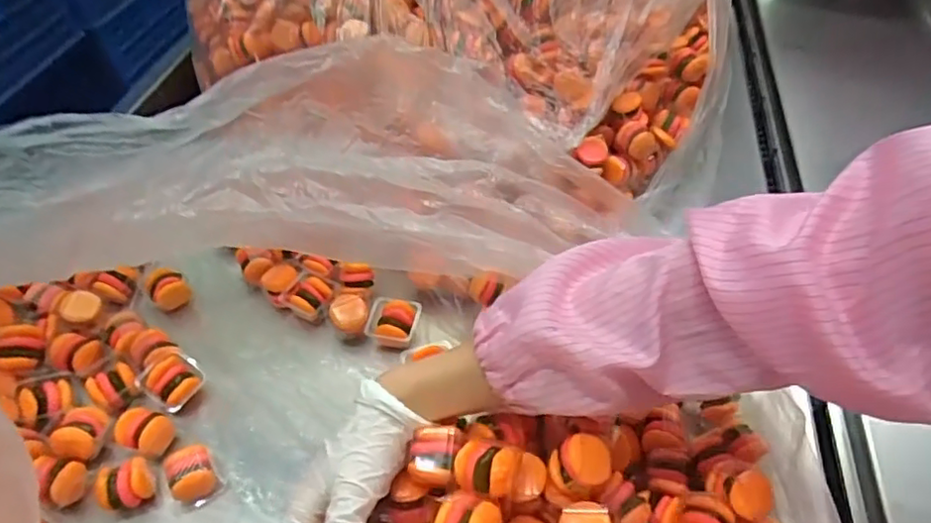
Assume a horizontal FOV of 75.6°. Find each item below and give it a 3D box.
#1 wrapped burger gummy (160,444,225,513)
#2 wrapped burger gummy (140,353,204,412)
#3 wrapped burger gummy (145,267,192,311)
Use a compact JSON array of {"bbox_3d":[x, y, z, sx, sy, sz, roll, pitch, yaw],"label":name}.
[{"bbox_3d":[-0.188,0.147,0.415,0.029,0.028,0.033,-24,48,-17],"label":"wrapped burger gummy"},{"bbox_3d":[-0.226,0.091,0.463,0.035,0.036,0.035,21,51,24],"label":"wrapped burger gummy"},{"bbox_3d":[-0.258,0.027,0.522,0.031,0.038,0.026,-32,51,-23],"label":"wrapped burger gummy"}]

